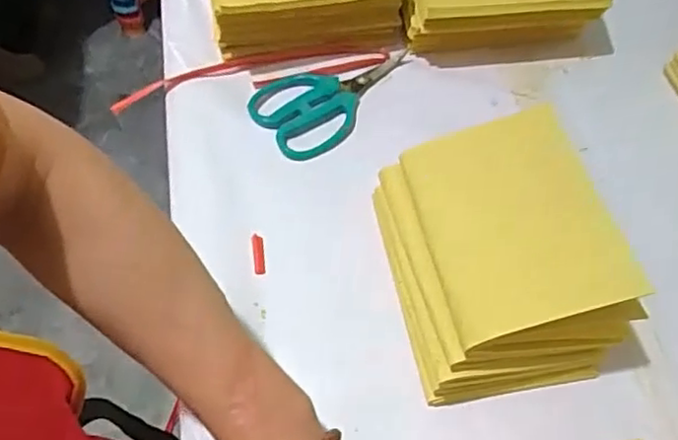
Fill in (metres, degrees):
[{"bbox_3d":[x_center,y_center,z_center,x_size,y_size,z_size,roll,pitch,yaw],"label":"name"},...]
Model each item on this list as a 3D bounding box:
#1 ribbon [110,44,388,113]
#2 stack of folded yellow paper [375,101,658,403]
[{"bbox_3d":[-0.076,-0.126,0.579,0.239,0.021,0.042,-13,58,-9],"label":"ribbon"},{"bbox_3d":[0.102,0.019,0.429,0.126,0.096,0.160,-9,57,-6],"label":"stack of folded yellow paper"}]

